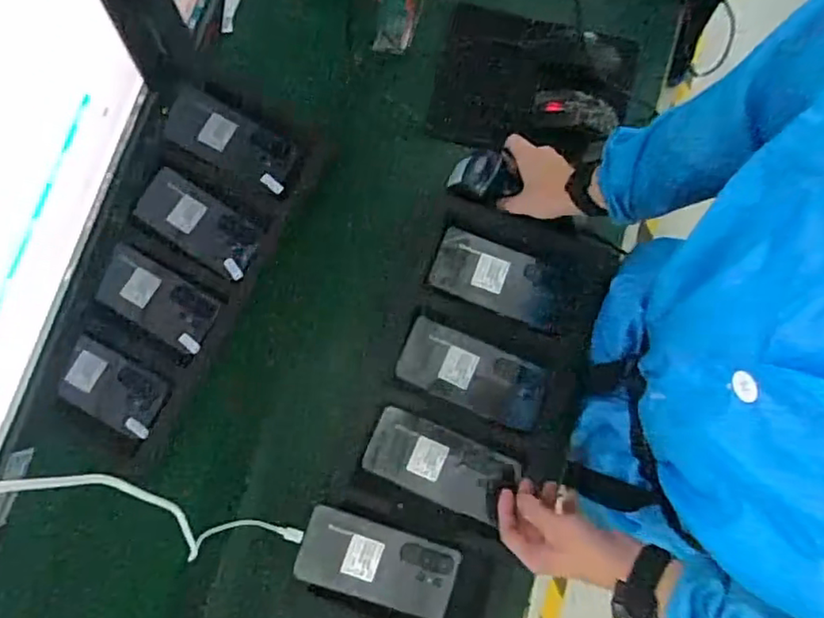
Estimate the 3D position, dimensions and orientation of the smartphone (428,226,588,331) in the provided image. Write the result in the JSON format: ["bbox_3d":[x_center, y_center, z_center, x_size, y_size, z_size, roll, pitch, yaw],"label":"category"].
[{"bbox_3d":[0.112,-0.034,0.715,0.173,0.011,0.075,21,80,5],"label":"smartphone"}]

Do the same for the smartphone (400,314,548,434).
[{"bbox_3d":[0.069,0.074,0.699,0.164,0.005,0.077,24,80,5],"label":"smartphone"}]

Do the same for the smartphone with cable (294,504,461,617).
[{"bbox_3d":[-0.036,0.270,0.648,0.166,0.007,0.076,19,74,-2],"label":"smartphone with cable"}]

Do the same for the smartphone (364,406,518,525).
[{"bbox_3d":[0.033,0.172,0.679,0.163,0.010,0.076,21,80,3],"label":"smartphone"}]

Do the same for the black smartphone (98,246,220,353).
[{"bbox_3d":[-0.317,-0.013,0.763,0.146,0.006,0.076,29,77,-1],"label":"black smartphone"}]

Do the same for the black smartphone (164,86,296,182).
[{"bbox_3d":[-0.233,-0.221,0.790,0.167,0.010,0.070,27,89,-2],"label":"black smartphone"}]

